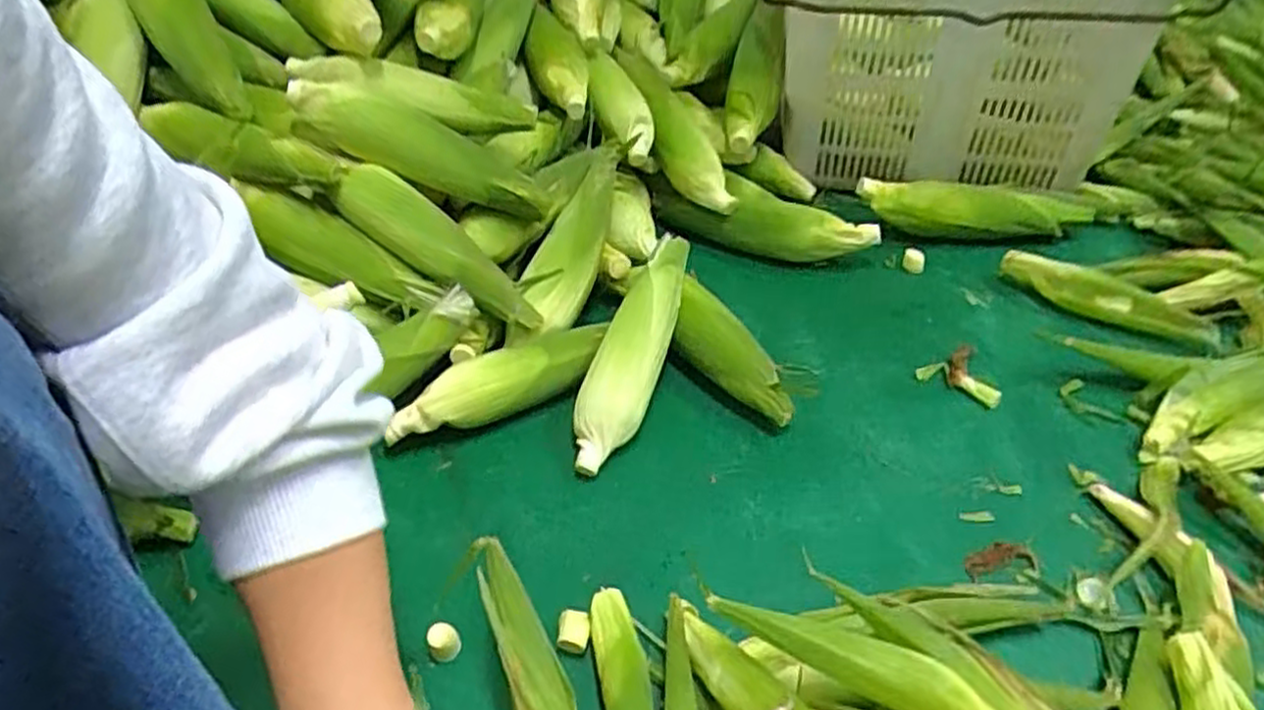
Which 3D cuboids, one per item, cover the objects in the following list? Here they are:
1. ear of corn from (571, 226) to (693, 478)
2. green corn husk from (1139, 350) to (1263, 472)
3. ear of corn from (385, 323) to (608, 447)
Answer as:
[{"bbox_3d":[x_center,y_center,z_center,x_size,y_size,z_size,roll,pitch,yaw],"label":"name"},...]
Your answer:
[{"bbox_3d":[0.003,-0.007,0.741,0.069,0.048,0.255,12,58,15],"label":"ear of corn"},{"bbox_3d":[0.576,0.038,0.706,0.237,0.065,0.097,-22,45,-21],"label":"green corn husk"},{"bbox_3d":[-0.124,0.034,0.743,0.231,0.059,0.060,-22,45,-21],"label":"ear of corn"}]

